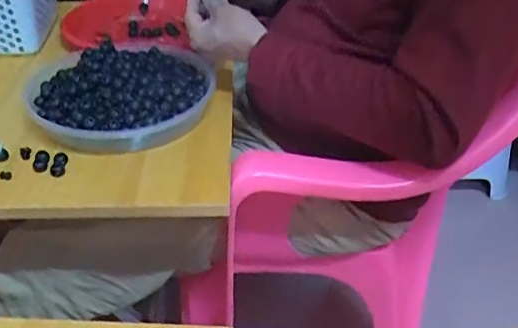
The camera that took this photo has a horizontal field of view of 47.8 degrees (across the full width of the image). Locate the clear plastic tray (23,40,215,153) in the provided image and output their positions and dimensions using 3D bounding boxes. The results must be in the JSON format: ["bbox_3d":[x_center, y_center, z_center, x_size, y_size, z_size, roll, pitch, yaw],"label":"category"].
[{"bbox_3d":[-0.173,-0.097,0.725,0.226,0.063,0.207,2,35,1],"label":"clear plastic tray"}]

